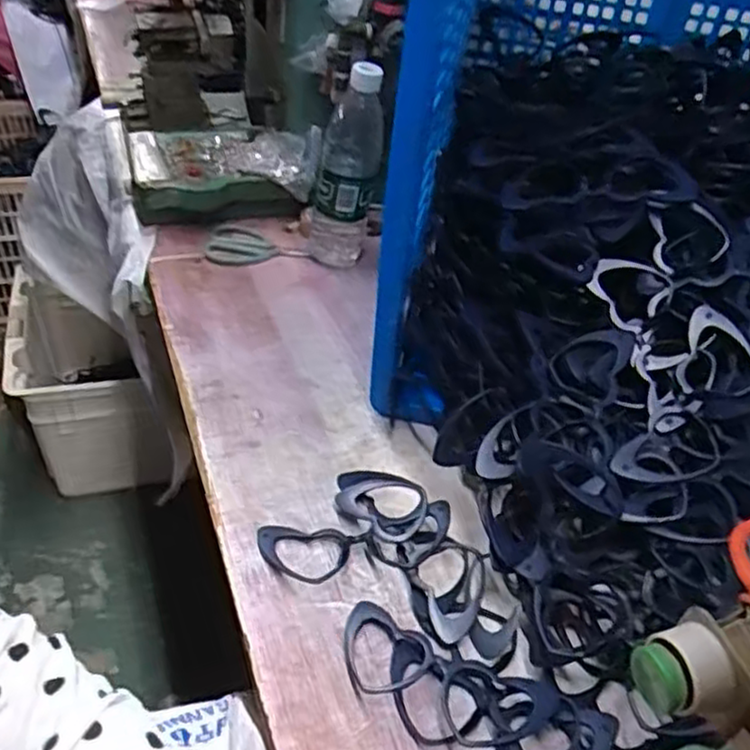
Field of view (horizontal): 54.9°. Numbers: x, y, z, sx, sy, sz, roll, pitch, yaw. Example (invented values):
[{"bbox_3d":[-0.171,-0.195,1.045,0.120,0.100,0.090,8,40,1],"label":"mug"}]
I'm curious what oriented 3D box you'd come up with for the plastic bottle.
[{"bbox_3d":[-0.036,-0.235,0.834,0.080,0.228,0.064,5,41,-3],"label":"plastic bottle"}]

